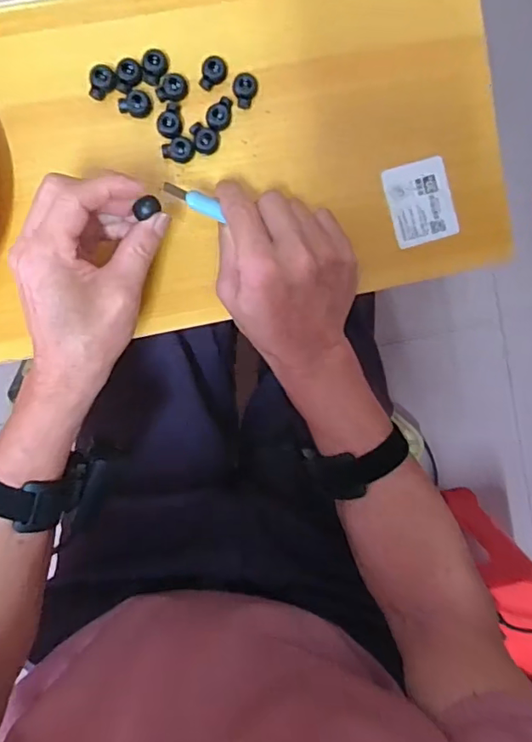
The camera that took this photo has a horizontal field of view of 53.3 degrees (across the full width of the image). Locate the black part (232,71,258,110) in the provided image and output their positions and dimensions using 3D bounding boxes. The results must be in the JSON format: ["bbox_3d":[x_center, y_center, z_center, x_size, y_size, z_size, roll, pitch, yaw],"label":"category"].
[{"bbox_3d":[-0.015,-0.201,0.381,0.017,0.009,0.022,8,94,-6],"label":"black part"}]

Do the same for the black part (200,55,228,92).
[{"bbox_3d":[-0.037,-0.211,0.376,0.016,0.010,0.023,26,92,-7],"label":"black part"}]

